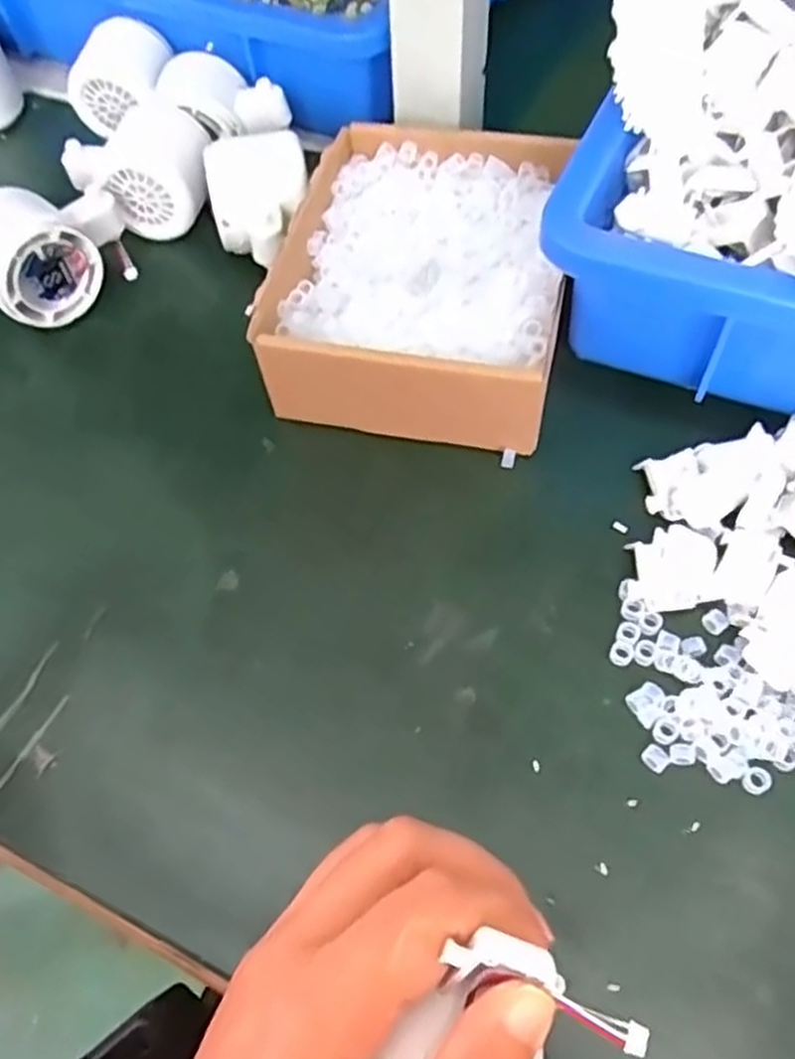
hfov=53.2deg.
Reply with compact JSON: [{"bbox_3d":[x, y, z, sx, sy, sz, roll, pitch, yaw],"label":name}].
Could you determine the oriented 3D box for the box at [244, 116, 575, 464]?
[{"bbox_3d":[0.016,-0.126,0.402,0.134,0.053,0.183,9,60,9],"label":"box"}]

